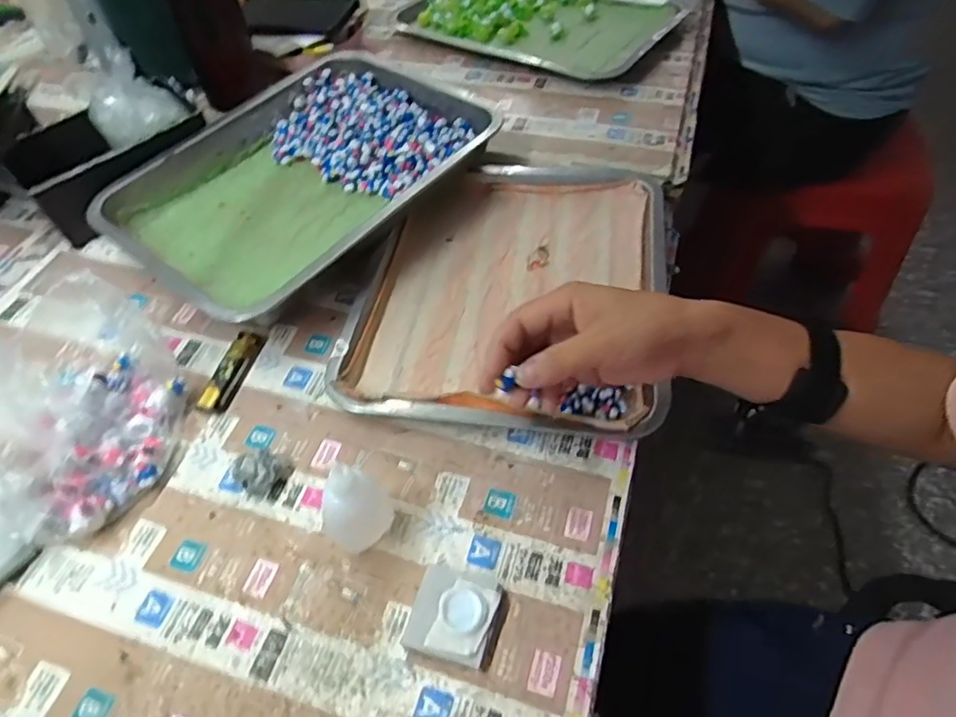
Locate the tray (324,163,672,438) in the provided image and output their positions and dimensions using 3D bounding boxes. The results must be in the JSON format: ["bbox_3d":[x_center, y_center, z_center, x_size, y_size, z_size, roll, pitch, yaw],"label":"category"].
[{"bbox_3d":[0.030,-0.069,0.543,0.257,0.031,0.302,6,52,9],"label":"tray"}]

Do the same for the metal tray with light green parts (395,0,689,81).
[{"bbox_3d":[0.070,-0.454,0.799,0.342,0.034,0.221,29,58,22],"label":"metal tray with light green parts"}]

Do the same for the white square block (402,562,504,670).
[{"bbox_3d":[-0.013,0.156,0.374,0.051,0.016,0.053,12,53,13],"label":"white square block"}]

